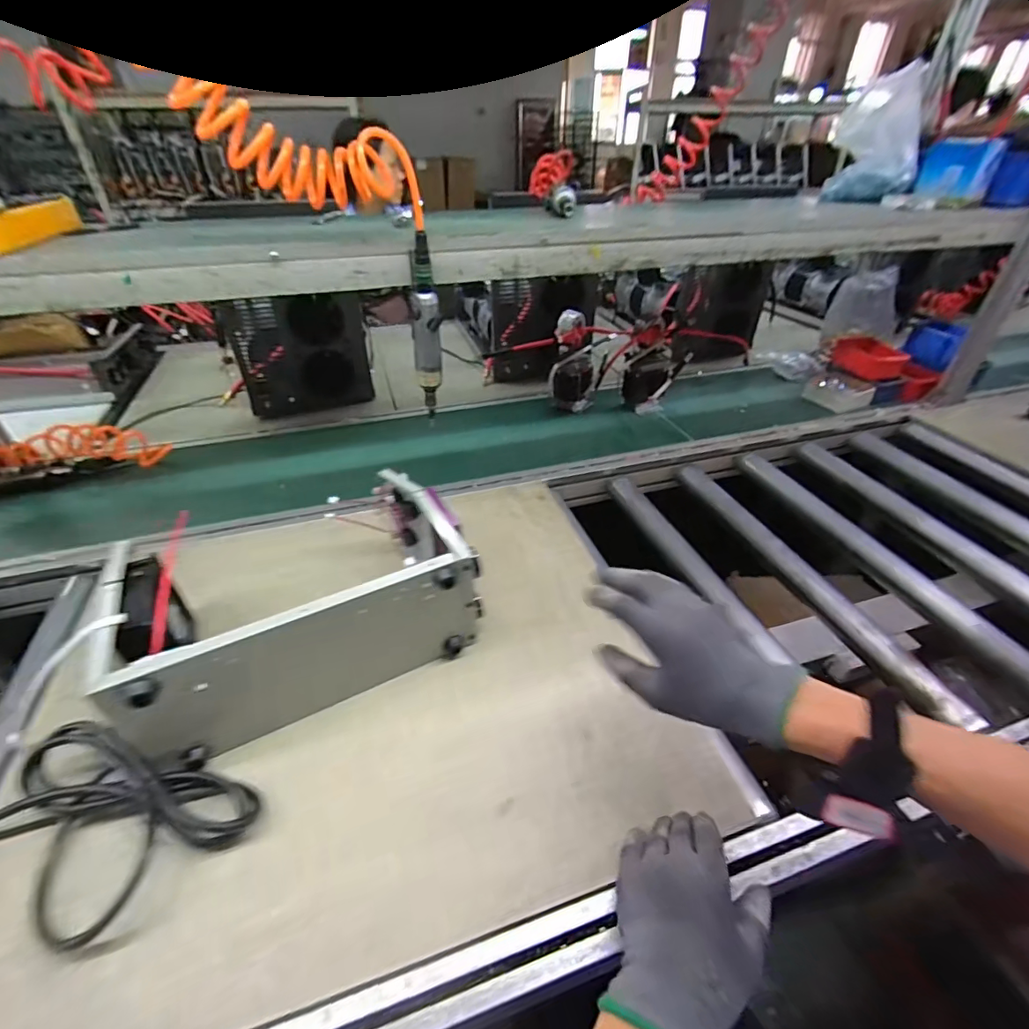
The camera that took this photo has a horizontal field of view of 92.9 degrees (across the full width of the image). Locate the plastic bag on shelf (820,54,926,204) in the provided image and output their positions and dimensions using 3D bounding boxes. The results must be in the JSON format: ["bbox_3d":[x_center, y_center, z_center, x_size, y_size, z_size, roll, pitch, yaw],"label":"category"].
[{"bbox_3d":[0.725,-0.745,0.978,0.179,0.197,0.120,21,43,24],"label":"plastic bag on shelf"}]

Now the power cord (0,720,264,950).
[{"bbox_3d":[-0.393,0.289,0.451,0.287,0.067,0.149,9,44,6],"label":"power cord"}]

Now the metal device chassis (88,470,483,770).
[{"bbox_3d":[-0.245,0.088,0.569,0.364,0.128,0.225,-17,41,-21],"label":"metal device chassis"}]

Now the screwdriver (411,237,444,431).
[{"bbox_3d":[-0.130,-0.261,0.731,0.042,0.275,0.031,-1,38,-2],"label":"screwdriver"}]

